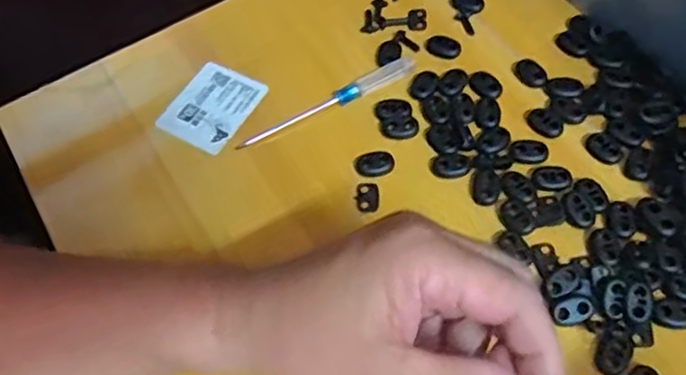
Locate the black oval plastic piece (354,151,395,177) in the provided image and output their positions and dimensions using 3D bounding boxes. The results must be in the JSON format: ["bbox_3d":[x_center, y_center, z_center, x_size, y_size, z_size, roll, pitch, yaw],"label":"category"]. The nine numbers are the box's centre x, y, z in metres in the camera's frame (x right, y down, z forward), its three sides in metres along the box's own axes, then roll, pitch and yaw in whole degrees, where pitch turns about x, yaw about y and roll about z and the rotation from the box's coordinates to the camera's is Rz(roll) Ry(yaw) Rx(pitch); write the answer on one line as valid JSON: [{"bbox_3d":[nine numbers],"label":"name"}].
[{"bbox_3d":[0.018,-0.014,0.397,0.022,0.004,0.016,-10,59,-2],"label":"black oval plastic piece"}]

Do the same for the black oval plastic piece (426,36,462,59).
[{"bbox_3d":[0.065,-0.090,0.441,0.022,0.005,0.016,14,61,12],"label":"black oval plastic piece"}]

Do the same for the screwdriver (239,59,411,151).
[{"bbox_3d":[-0.007,-0.051,0.419,0.120,0.006,0.011,-28,61,-13],"label":"screwdriver"}]

